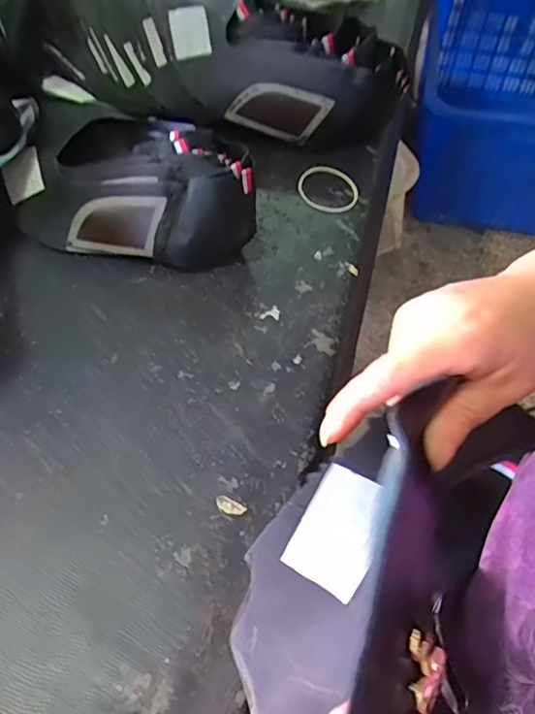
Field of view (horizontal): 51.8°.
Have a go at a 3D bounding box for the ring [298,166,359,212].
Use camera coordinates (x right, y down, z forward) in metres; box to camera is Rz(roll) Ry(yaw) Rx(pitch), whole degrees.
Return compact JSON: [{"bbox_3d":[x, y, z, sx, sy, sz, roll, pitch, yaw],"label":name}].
[{"bbox_3d":[0.050,-0.139,0.458,0.053,0.005,0.042,27,70,17],"label":"ring"}]

